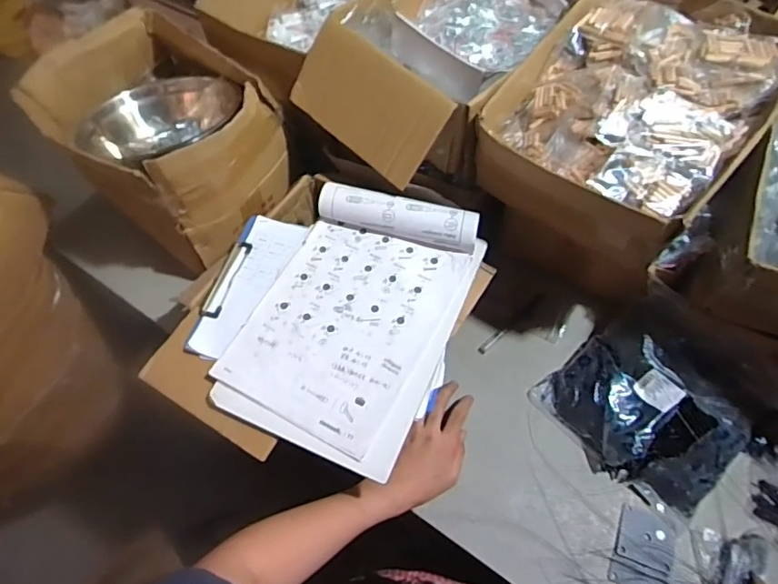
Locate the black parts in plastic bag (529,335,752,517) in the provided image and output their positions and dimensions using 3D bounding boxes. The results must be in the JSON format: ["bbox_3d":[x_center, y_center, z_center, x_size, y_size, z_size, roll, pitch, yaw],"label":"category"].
[{"bbox_3d":[0.321,0.159,0.654,0.225,0.076,0.150,37,70,21],"label":"black parts in plastic bag"}]

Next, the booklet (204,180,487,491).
[{"bbox_3d":[-0.042,0.022,0.612,0.233,0.042,0.330,19,65,14],"label":"booklet"}]

